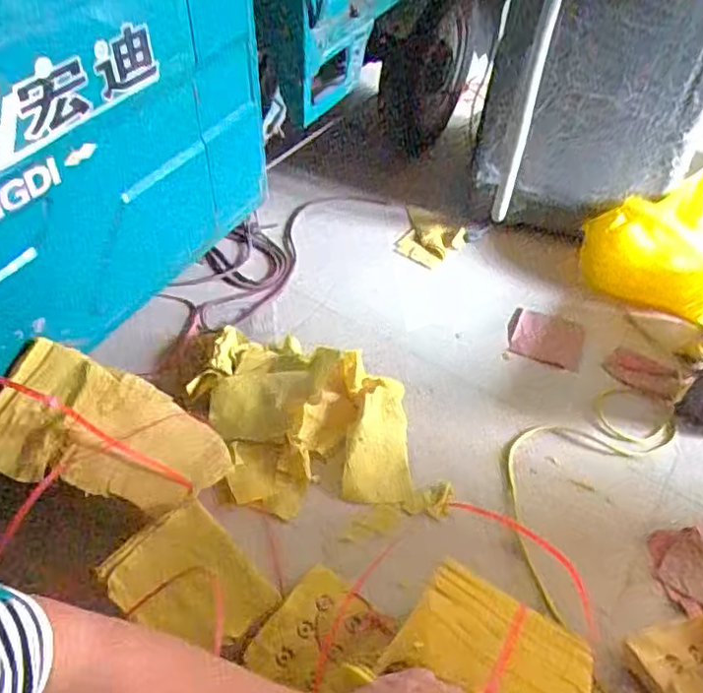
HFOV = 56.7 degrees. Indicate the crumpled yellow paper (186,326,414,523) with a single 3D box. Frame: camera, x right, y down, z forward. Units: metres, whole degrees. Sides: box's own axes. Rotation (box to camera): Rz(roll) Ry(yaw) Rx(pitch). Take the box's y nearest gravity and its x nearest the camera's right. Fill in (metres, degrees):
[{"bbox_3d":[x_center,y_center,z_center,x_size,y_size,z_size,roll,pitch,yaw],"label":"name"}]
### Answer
[{"bbox_3d":[-0.095,0.126,1.241,0.390,0.112,0.398,-7,48,-10],"label":"crumpled yellow paper"}]

